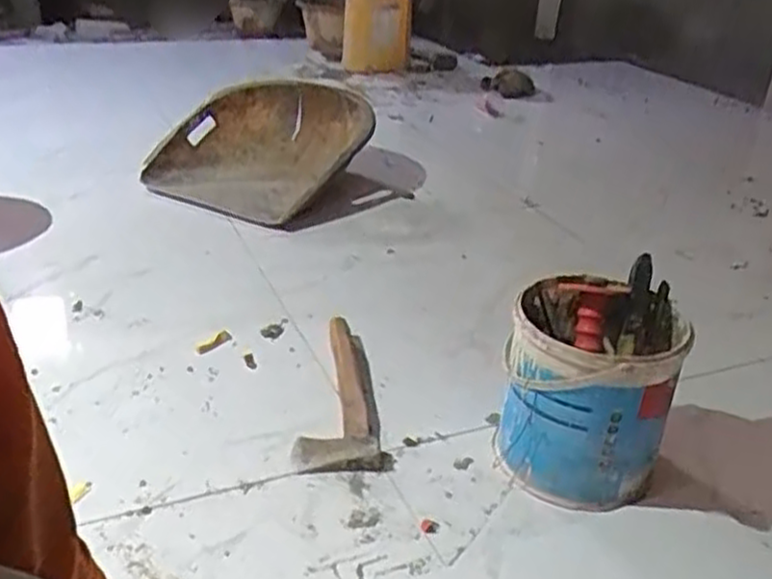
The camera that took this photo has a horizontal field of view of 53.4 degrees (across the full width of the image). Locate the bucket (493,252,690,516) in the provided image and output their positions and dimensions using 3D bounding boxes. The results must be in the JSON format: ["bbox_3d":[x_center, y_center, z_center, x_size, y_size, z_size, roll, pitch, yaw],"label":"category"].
[{"bbox_3d":[0.215,0.107,0.828,0.173,0.196,0.172,10,29,9],"label":"bucket"}]

